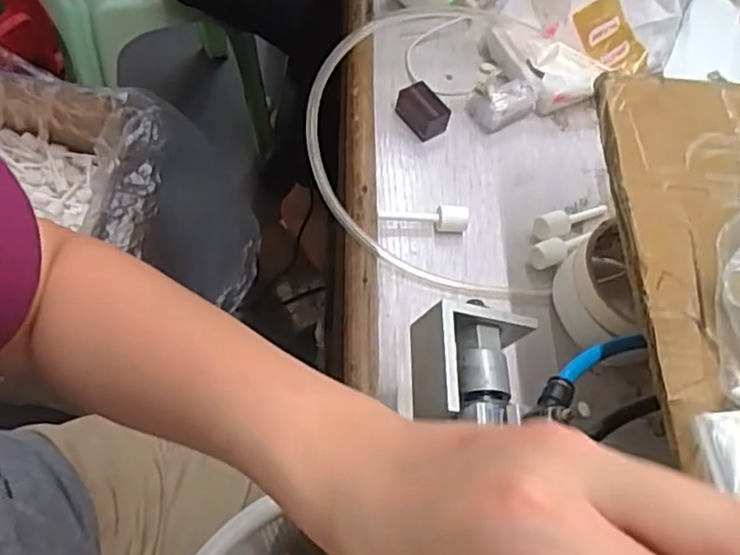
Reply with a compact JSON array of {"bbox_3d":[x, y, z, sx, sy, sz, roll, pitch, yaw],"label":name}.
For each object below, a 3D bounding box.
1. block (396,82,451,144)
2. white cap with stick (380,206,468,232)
[{"bbox_3d":[0.040,-0.131,0.521,0.025,0.026,0.044,-27,67,-20],"label":"block"},{"bbox_3d":[0.038,-0.041,0.478,0.065,0.018,0.014,2,61,-5],"label":"white cap with stick"}]

